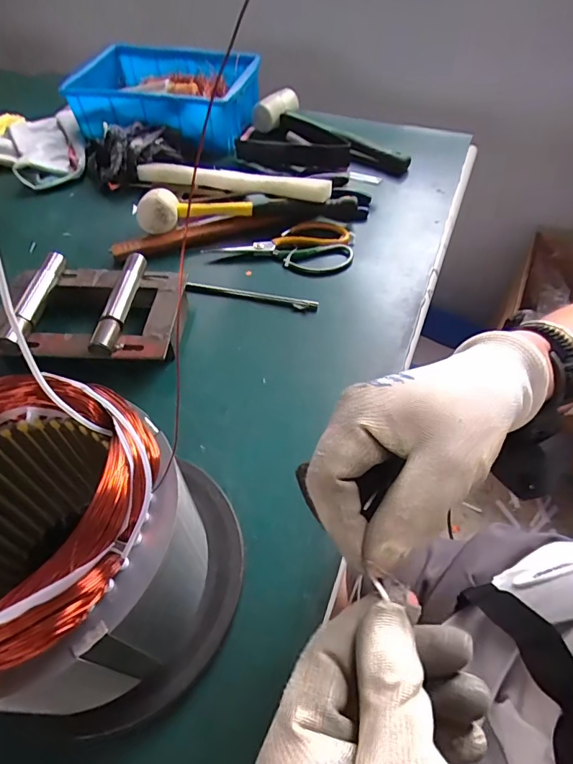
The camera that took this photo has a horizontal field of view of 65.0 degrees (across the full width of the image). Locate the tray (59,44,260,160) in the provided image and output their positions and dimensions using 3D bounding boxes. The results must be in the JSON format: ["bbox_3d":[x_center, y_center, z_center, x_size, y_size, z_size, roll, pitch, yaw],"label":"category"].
[{"bbox_3d":[-0.199,-0.503,0.776,0.299,0.070,0.238,11,55,9],"label":"tray"}]

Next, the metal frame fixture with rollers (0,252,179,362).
[{"bbox_3d":[-0.213,-0.076,0.484,0.200,0.051,0.141,2,54,2],"label":"metal frame fixture with rollers"}]

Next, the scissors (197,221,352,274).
[{"bbox_3d":[-0.008,-0.180,0.582,0.182,0.015,0.101,1,54,2],"label":"scissors"}]

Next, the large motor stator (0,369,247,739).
[{"bbox_3d":[-0.111,0.103,0.271,0.161,0.182,0.150,0,54,1],"label":"large motor stator"}]

